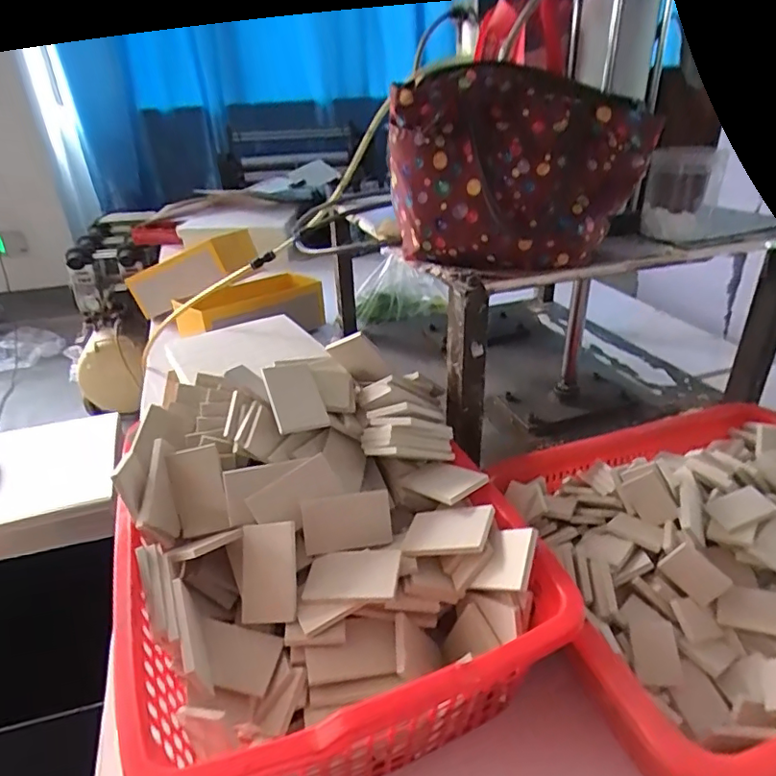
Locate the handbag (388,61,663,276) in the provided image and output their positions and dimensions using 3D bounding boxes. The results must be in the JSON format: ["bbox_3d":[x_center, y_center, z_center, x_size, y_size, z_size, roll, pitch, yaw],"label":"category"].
[{"bbox_3d":[0.138,-0.229,0.577,0.260,0.189,0.072,-3,30,-1],"label":"handbag"}]

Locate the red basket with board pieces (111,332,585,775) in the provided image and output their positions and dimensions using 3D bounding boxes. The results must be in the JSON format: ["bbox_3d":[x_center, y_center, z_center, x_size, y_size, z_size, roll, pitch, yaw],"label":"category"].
[{"bbox_3d":[-0.066,0.155,0.546,0.356,0.203,0.409,-13,31,-19],"label":"red basket with board pieces"}]

